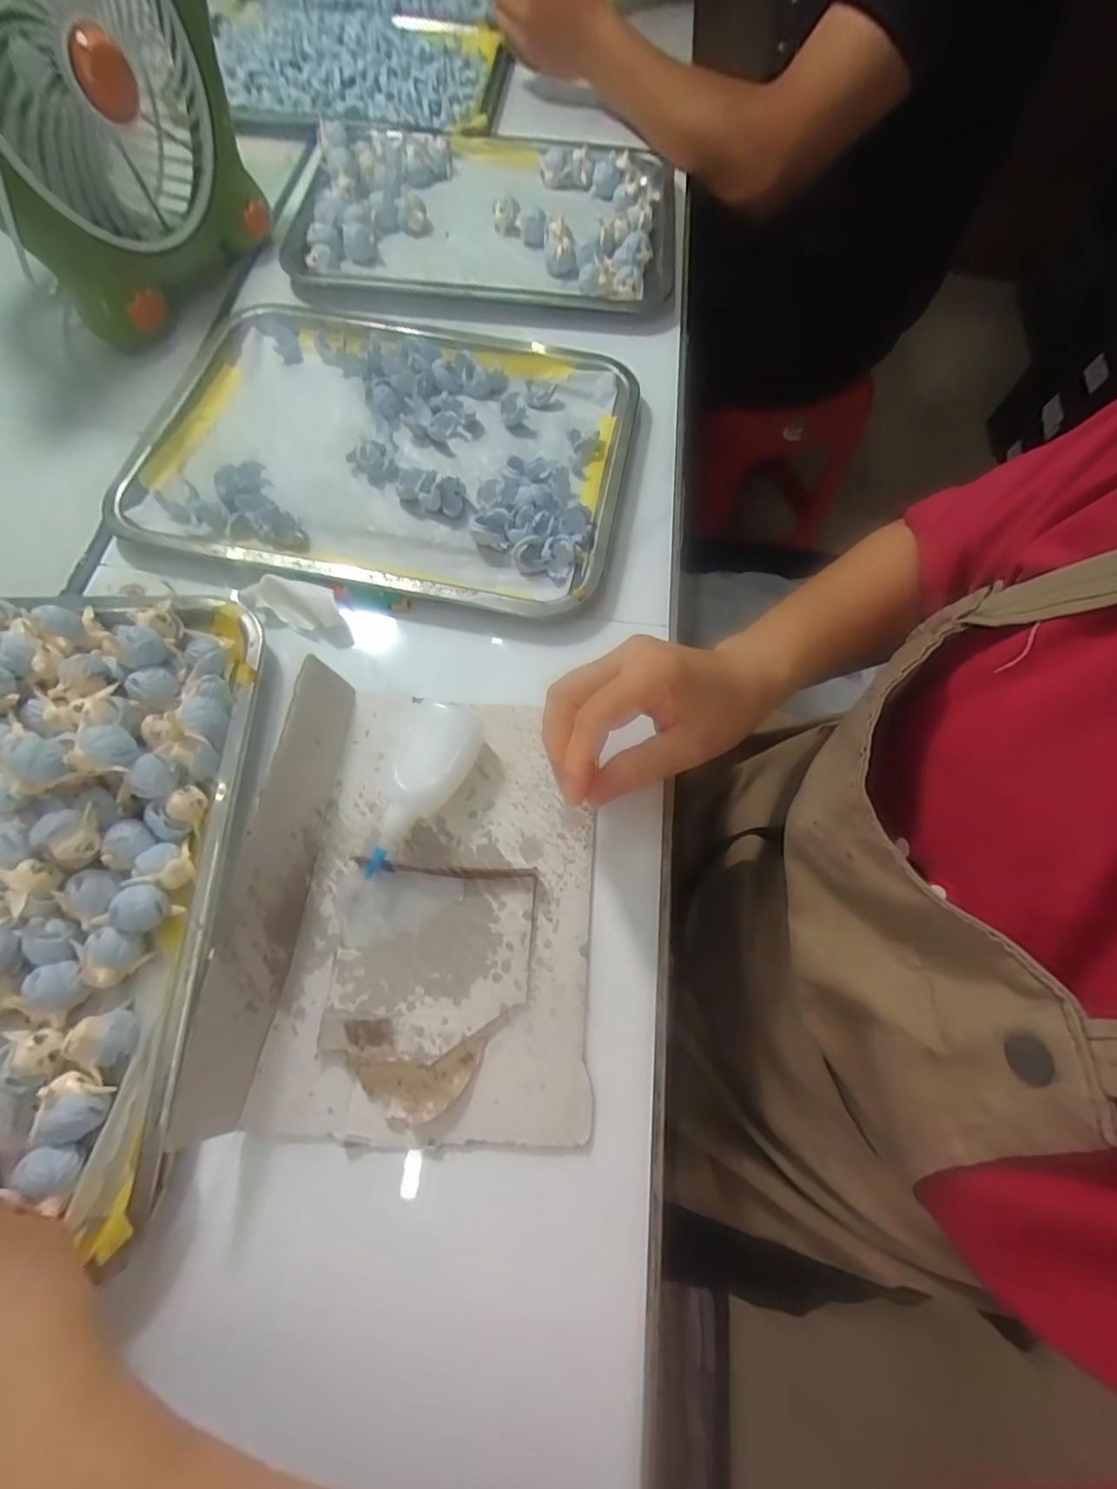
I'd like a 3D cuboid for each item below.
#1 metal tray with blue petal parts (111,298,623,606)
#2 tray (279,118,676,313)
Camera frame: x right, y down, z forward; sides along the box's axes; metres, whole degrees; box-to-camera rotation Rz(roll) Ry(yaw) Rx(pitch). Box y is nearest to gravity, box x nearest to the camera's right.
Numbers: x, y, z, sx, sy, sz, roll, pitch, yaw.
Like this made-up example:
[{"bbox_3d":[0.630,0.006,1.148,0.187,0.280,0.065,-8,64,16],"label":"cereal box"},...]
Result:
[{"bbox_3d":[-0.132,-0.227,0.427,0.355,0.020,0.259,10,67,1],"label":"metal tray with blue petal parts"},{"bbox_3d":[-0.066,-0.503,0.534,0.338,0.031,0.262,8,67,0],"label":"tray"}]

